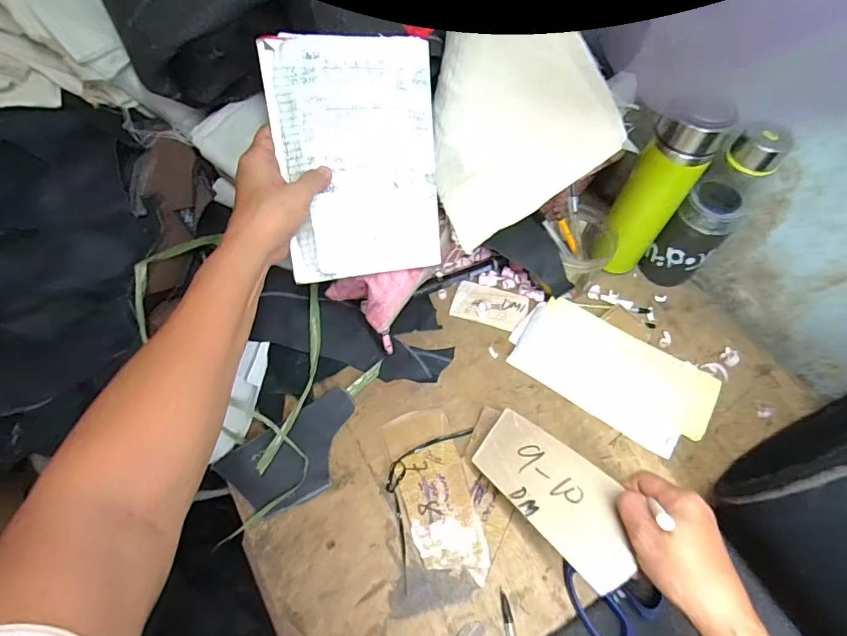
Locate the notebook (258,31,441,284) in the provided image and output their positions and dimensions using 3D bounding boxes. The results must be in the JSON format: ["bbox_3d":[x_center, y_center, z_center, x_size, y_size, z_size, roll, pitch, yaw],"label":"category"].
[{"bbox_3d":[-0.054,-0.137,0.395,0.140,0.197,0.011,-10,21,-17],"label":"notebook"}]

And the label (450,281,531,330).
[{"bbox_3d":[0.085,-0.017,0.561,0.091,0.010,0.052,15,62,8],"label":"label"}]

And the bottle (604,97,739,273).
[{"bbox_3d":[0.257,-0.132,0.504,0.063,0.223,0.057,32,66,16],"label":"bottle"}]

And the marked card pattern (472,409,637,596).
[{"bbox_3d":[0.110,0.143,0.380,0.071,0.009,0.161,-41,40,-13],"label":"marked card pattern"}]

